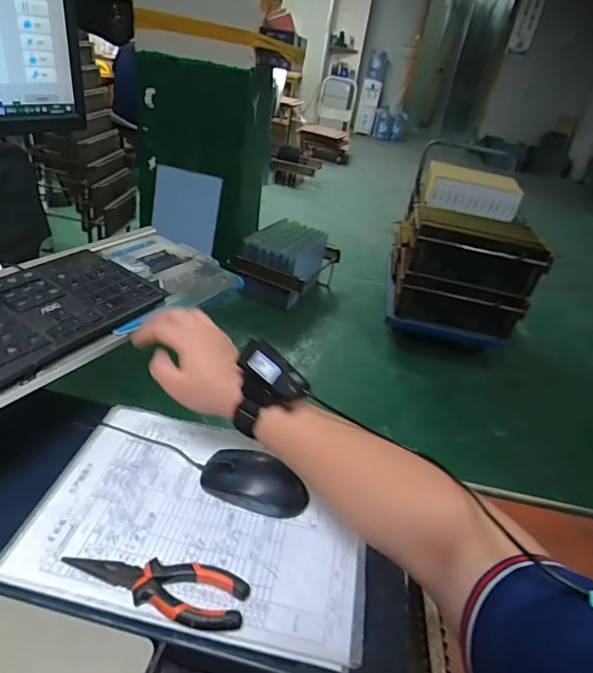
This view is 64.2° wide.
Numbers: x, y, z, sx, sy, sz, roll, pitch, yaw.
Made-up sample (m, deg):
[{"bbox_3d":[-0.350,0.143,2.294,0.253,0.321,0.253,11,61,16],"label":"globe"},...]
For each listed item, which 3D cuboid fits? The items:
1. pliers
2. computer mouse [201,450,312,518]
[{"bbox_3d":[-0.116,0.204,0.398,0.150,0.014,0.046,17,33,10],"label":"pliers"},{"bbox_3d":[-0.043,0.149,0.491,0.110,0.033,0.053,17,33,10],"label":"computer mouse"}]

